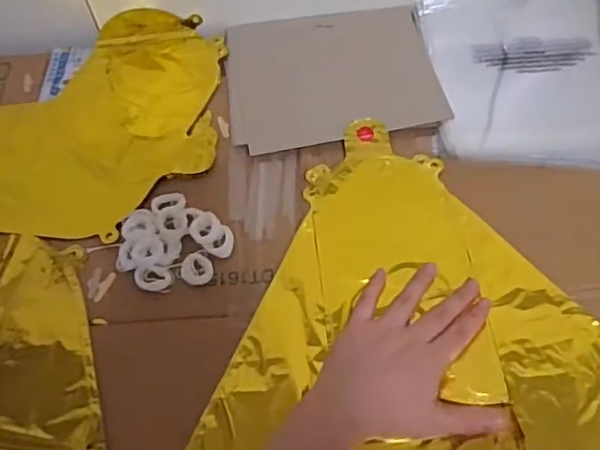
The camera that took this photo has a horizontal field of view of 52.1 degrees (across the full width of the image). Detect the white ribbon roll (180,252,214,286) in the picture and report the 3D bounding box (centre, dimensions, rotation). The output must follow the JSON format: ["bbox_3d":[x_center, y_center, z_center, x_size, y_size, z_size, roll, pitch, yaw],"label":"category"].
[{"bbox_3d":[-0.084,0.035,0.501,0.026,0.004,0.029,-12,59,-3],"label":"white ribbon roll"}]

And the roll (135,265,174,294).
[{"bbox_3d":[-0.119,0.043,0.501,0.032,0.004,0.022,6,59,8],"label":"roll"}]

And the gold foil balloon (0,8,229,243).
[{"bbox_3d":[-0.286,-0.104,0.595,0.407,0.024,0.254,0,59,4],"label":"gold foil balloon"}]

